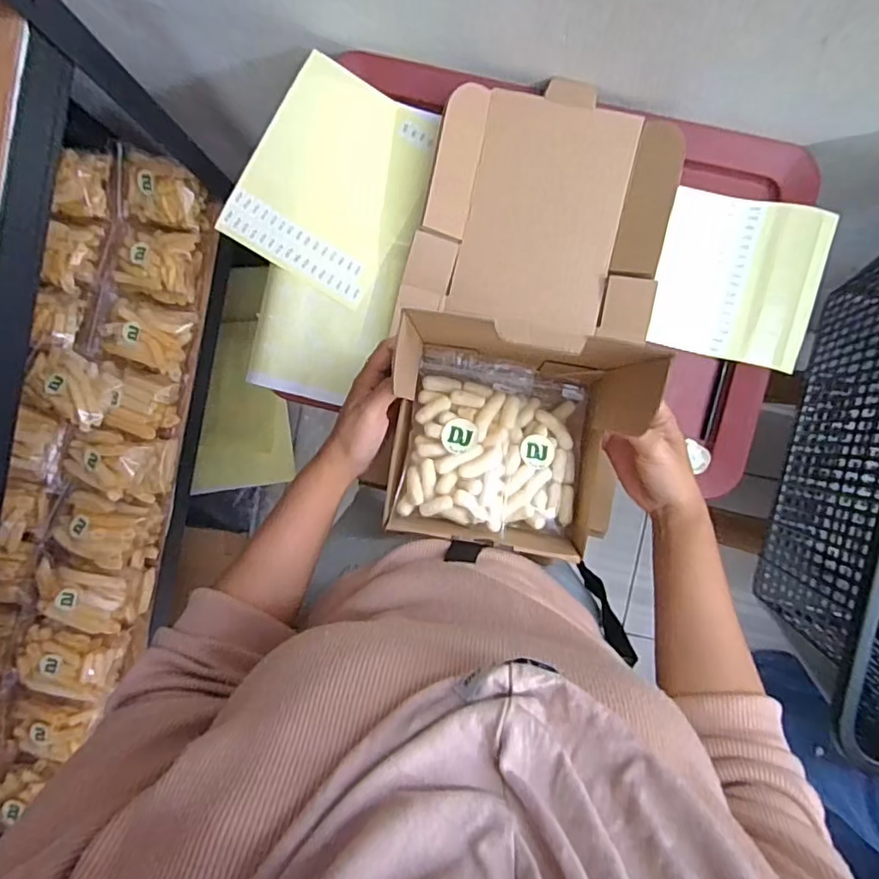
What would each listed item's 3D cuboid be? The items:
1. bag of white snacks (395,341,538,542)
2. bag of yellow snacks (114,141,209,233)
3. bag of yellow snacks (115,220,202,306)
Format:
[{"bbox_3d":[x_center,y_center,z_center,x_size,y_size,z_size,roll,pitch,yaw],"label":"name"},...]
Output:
[{"bbox_3d":[0.021,-0.001,0.466,0.089,0.035,0.140,9,77,5],"label":"bag of white snacks"},{"bbox_3d":[-0.374,-0.328,0.738,0.139,0.049,0.095,15,93,1],"label":"bag of yellow snacks"},{"bbox_3d":[-0.381,-0.236,0.756,0.108,0.054,0.092,12,93,1],"label":"bag of yellow snacks"}]

